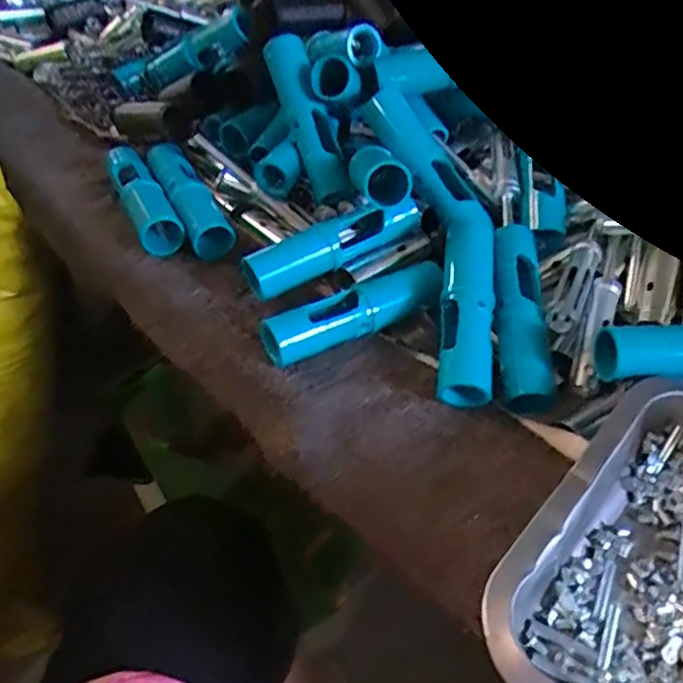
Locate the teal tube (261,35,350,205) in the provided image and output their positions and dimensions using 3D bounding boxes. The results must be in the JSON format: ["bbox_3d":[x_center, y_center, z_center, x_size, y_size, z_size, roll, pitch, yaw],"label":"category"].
[{"bbox_3d":[-0.024,-0.162,0.451,0.028,0.024,0.119,-21,92,-19],"label":"teal tube"}]

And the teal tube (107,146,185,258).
[{"bbox_3d":[-0.147,-0.106,0.466,0.029,0.028,0.118,-20,50,-18],"label":"teal tube"}]

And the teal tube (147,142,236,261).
[{"bbox_3d":[-0.116,-0.111,0.472,0.032,0.029,0.129,-20,50,-19],"label":"teal tube"}]

